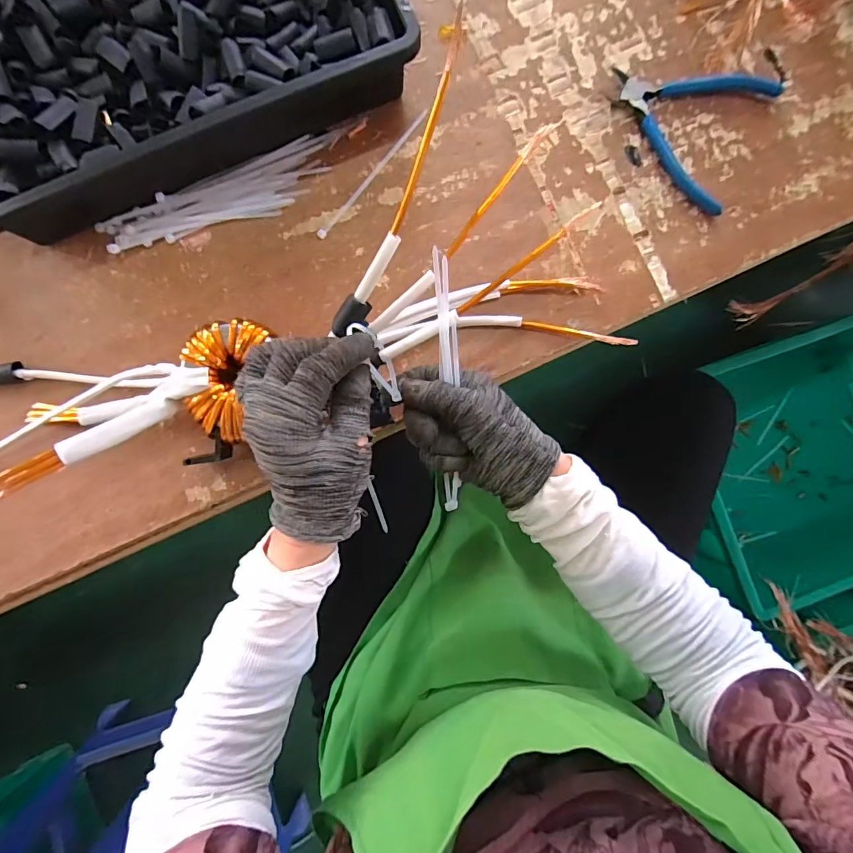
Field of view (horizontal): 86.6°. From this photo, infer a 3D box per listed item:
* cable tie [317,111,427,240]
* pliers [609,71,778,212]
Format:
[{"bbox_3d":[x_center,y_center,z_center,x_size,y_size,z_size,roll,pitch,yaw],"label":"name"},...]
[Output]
[{"bbox_3d":[-0.047,-0.221,0.397,0.007,0.005,0.146,39,87,2],"label":"cable tie"},{"bbox_3d":[0.250,-0.271,0.392,0.122,0.009,0.147,-32,87,-2],"label":"pliers"}]

